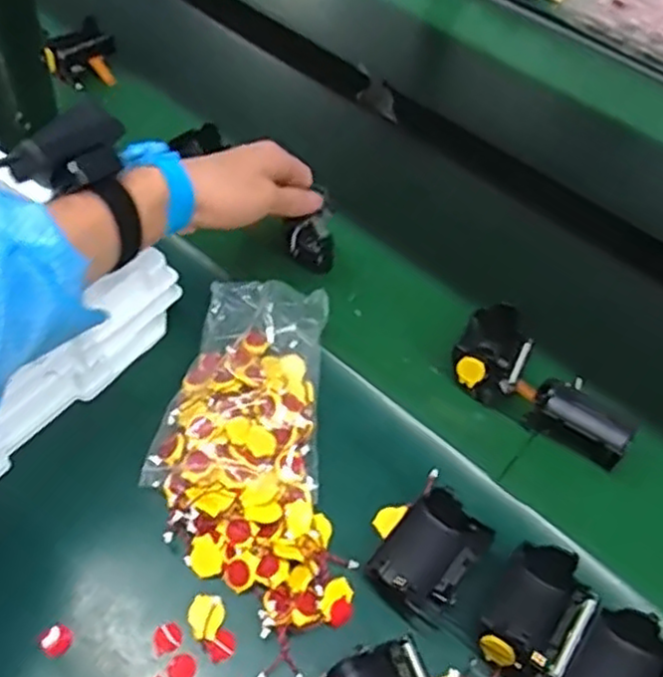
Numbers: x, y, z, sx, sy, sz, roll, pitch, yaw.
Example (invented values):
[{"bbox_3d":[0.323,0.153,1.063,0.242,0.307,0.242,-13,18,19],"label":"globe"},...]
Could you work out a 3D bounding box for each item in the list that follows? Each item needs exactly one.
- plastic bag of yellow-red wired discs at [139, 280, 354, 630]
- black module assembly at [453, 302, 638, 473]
[{"bbox_3d":[-0.057,0.063,0.457,0.122,0.029,0.239,0,51,-7],"label":"plastic bag of yellow-red wired discs"},{"bbox_3d":[0.162,0.027,0.520,0.140,0.047,0.081,29,54,16],"label":"black module assembly"}]

